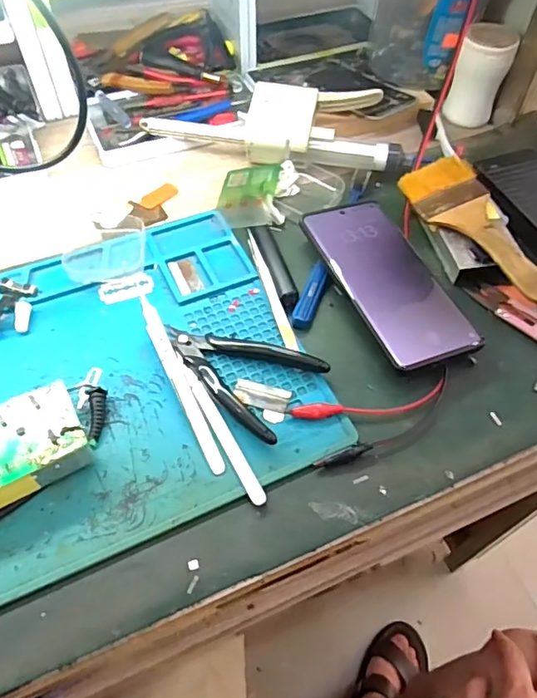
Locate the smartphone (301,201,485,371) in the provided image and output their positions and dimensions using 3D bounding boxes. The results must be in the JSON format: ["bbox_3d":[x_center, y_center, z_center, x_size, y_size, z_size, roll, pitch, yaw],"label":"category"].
[{"bbox_3d":[0.092,-0.056,0.418,0.076,0.013,0.162,-18,60,-12],"label":"smartphone"}]

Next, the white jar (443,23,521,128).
[{"bbox_3d":[0.217,-0.282,0.556,0.050,0.086,0.052,18,57,11],"label":"white jar"}]

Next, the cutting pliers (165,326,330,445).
[{"bbox_3d":[-0.021,0.009,0.384,0.112,0.011,0.076,33,61,19],"label":"cutting pliers"}]

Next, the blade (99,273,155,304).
[{"bbox_3d":[-0.114,-0.049,0.433,0.042,0.004,0.022,-11,63,-3],"label":"blade"}]

